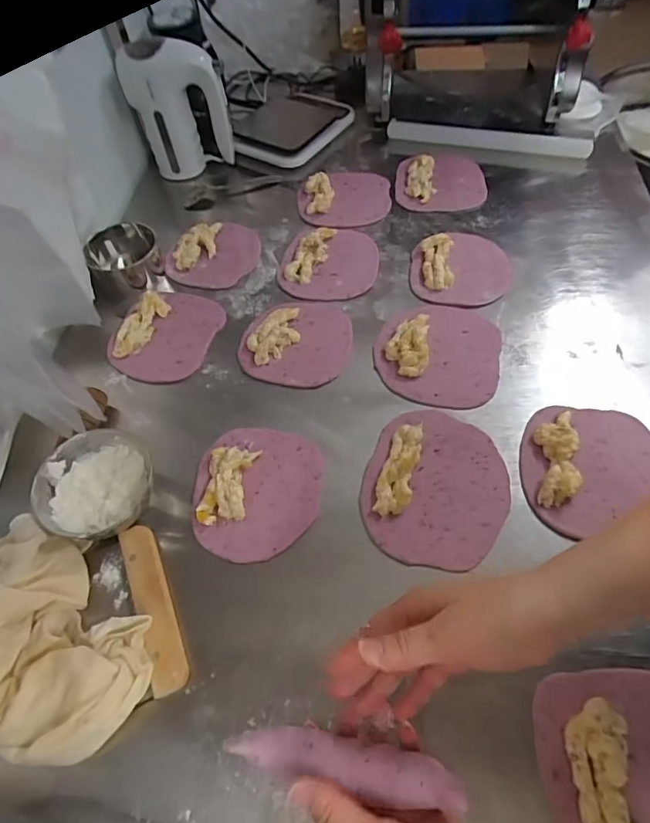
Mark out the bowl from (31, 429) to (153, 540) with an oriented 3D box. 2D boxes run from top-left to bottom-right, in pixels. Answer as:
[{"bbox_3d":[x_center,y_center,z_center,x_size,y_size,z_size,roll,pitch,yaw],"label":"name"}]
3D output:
[{"bbox_3d":[-0.224,0.076,0.484,0.100,0.051,0.102,-2,57,2],"label":"bowl"}]

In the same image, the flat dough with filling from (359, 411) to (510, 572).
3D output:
[{"bbox_3d":[0.111,0.068,0.487,0.135,0.021,0.161,13,59,11],"label":"flat dough with filling"}]

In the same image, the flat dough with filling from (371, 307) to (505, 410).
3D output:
[{"bbox_3d":[0.132,-0.074,0.575,0.143,0.022,0.144,7,58,8],"label":"flat dough with filling"}]

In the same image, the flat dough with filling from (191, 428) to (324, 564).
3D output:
[{"bbox_3d":[-0.069,0.076,0.494,0.125,0.026,0.138,4,57,6],"label":"flat dough with filling"}]

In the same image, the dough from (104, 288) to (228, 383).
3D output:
[{"bbox_3d":[-0.202,-0.104,0.619,0.120,0.028,0.141,19,60,15],"label":"dough"}]

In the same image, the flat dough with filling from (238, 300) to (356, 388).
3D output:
[{"bbox_3d":[-0.036,-0.093,0.600,0.132,0.023,0.128,4,57,6],"label":"flat dough with filling"}]

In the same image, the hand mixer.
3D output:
[{"bbox_3d":[-0.215,-0.448,0.735,0.123,0.187,0.067,-33,61,-17],"label":"hand mixer"}]

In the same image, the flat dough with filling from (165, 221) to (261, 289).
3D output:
[{"bbox_3d":[-0.156,-0.227,0.695,0.112,0.026,0.127,33,65,22],"label":"flat dough with filling"}]

